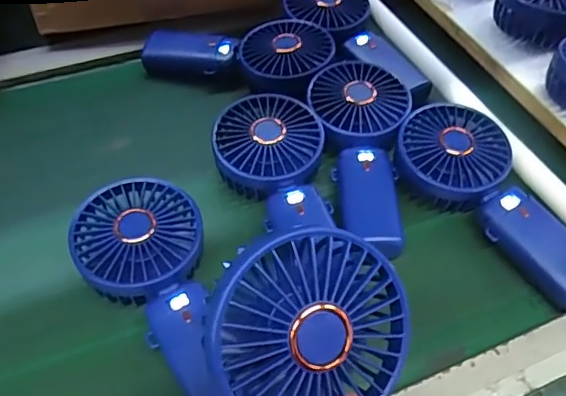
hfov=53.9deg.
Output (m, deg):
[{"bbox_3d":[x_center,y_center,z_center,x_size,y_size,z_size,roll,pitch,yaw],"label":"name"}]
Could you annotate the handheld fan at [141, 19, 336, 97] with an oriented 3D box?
[{"bbox_3d":[-0.043,-0.133,0.524,0.177,0.035,0.090,4,53,16],"label":"handheld fan"}]

